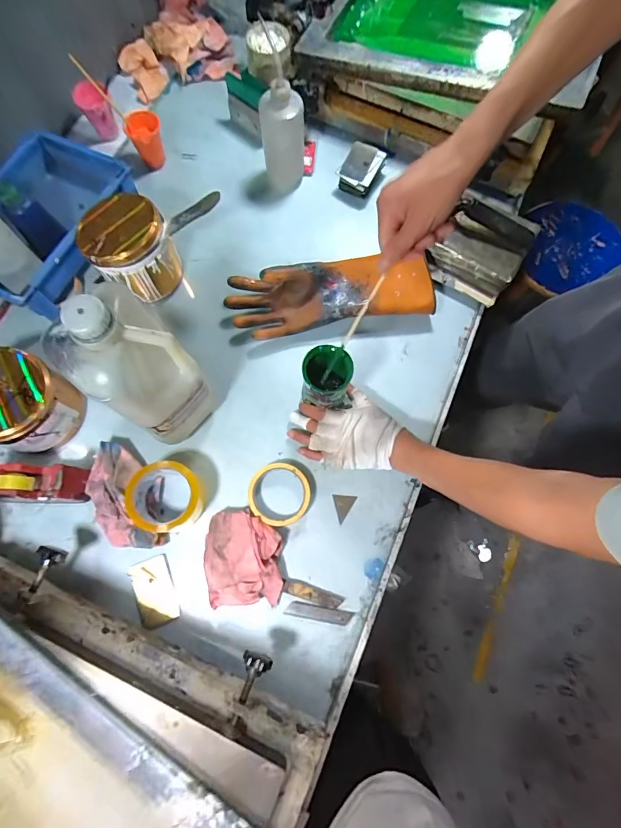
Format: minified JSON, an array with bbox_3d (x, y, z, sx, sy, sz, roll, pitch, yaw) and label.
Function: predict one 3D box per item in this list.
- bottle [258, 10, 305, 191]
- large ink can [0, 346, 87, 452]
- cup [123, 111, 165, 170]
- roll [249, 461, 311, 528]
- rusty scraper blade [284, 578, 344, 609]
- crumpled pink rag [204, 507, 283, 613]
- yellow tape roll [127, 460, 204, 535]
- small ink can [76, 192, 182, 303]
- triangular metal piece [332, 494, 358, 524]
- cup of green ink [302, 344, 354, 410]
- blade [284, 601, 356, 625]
[{"bbox_3d":[-0.049,-0.481,0.703,0.070,0.186,0.073,-4,74,-2],"label":"bottle"},{"bbox_3d":[-0.434,-0.019,0.590,0.128,0.128,0.125,0,74,-1],"label":"large ink can"},{"bbox_3d":[-0.308,-0.518,0.758,0.067,0.085,0.055,-23,76,-7],"label":"cup"},{"bbox_3d":[-0.047,0.124,0.610,0.093,0.025,0.094,0,74,-1],"label":"roll"},{"bbox_3d":[0.003,0.265,0.577,0.087,0.004,0.021,18,68,5],"label":"rusty scraper blade"},{"bbox_3d":[-0.098,0.209,0.576,0.112,0.039,0.132,-1,74,-1],"label":"crumpled pink rag"},{"bbox_3d":[-0.210,0.125,0.585,0.100,0.065,0.095,0,74,-1],"label":"yellow tape roll"},{"bbox_3d":[-0.297,-0.273,0.661,0.129,0.108,0.124,0,74,-1],"label":"small ink can"},{"bbox_3d":[0.057,0.147,0.622,0.036,0.004,0.043,-11,75,-4],"label":"triangular metal piece"},{"bbox_3d":[0.024,-0.050,0.592,0.070,0.107,0.070,-7,74,-3],"label":"cup of green ink"},{"bbox_3d":[0.013,0.290,0.574,0.094,0.007,0.020,11,74,2],"label":"blade"}]

